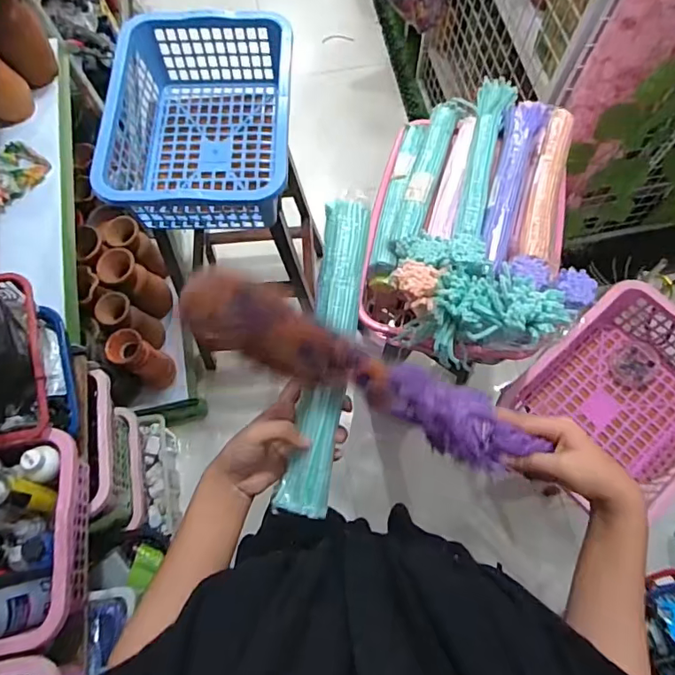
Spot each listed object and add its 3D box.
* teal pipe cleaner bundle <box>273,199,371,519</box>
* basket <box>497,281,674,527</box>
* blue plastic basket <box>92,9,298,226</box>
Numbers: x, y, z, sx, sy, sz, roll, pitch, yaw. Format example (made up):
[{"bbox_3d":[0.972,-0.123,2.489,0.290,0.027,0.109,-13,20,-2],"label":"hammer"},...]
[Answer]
[{"bbox_3d":[-0.011,0.019,0.477,0.046,0.023,0.299,9,90,4],"label":"teal pipe cleaner bundle"},{"bbox_3d":[0.564,0.112,0.978,0.365,0.158,0.308,-37,74,-12],"label":"basket"},{"bbox_3d":[-0.244,-0.398,0.931,0.313,0.149,0.413,-1,70,0],"label":"blue plastic basket"}]

